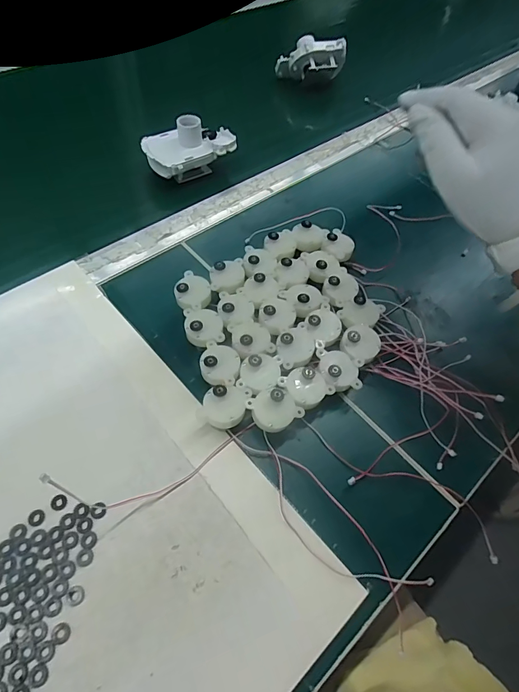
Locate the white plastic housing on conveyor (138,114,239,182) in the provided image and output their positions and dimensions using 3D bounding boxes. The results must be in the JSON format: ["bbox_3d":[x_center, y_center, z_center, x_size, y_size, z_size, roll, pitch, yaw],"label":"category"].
[{"bbox_3d":[-0.081,-0.231,0.472,0.102,0.054,0.066,-18,60,-16],"label":"white plastic housing on conveyor"}]

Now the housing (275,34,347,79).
[{"bbox_3d":[0.076,-0.423,0.601,0.103,0.054,0.034,-1,55,13],"label":"housing"}]

